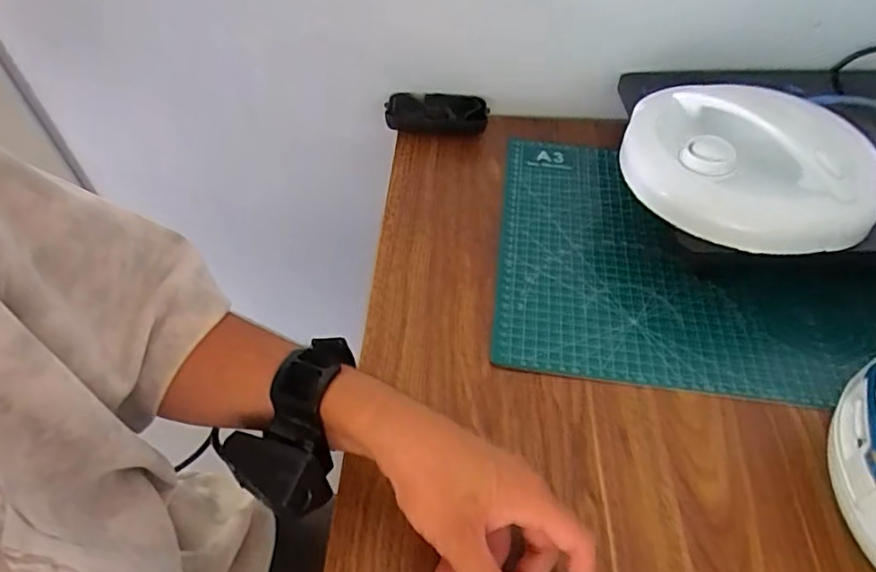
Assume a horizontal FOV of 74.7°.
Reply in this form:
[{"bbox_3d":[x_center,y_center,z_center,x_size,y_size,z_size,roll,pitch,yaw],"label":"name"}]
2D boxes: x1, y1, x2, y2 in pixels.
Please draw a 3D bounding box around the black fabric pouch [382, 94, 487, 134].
[{"bbox_3d":[-0.001,-0.203,0.677,0.118,0.025,0.057,7,49,4],"label":"black fabric pouch"}]

